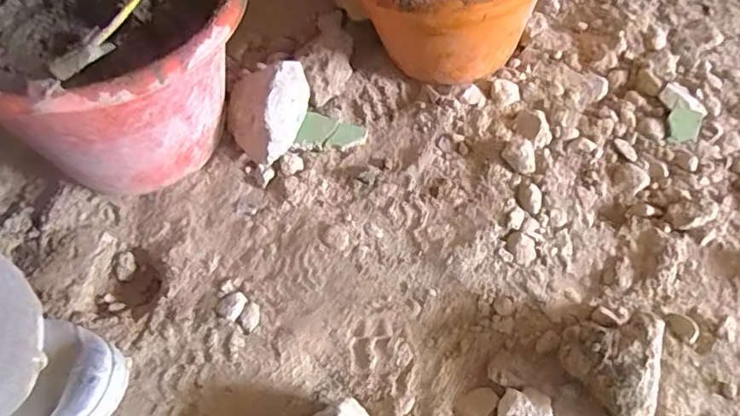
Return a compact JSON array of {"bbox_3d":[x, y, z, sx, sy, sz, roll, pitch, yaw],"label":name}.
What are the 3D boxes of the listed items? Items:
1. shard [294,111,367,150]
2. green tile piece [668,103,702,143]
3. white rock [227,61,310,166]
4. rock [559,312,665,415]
[{"bbox_3d":[-0.043,-0.085,0.641,0.078,0.012,0.045,7,60,7],"label":"shard"},{"bbox_3d":[0.340,-0.091,0.611,0.032,0.005,0.044,20,62,14],"label":"green tile piece"},{"bbox_3d":[-0.120,-0.108,0.626,0.095,0.065,0.119,6,60,6],"label":"white rock"},{"bbox_3d":[0.197,0.131,0.471,0.073,0.053,0.093,10,58,10],"label":"rock"}]

